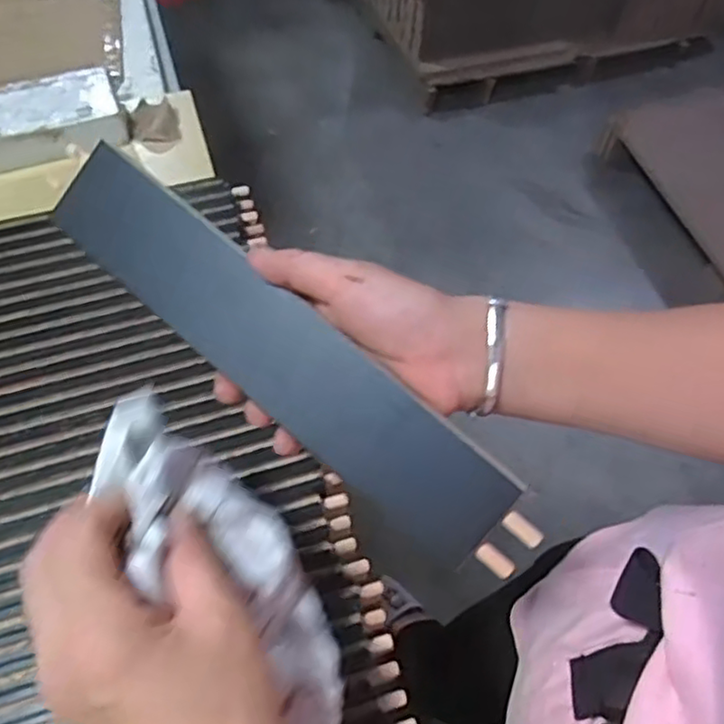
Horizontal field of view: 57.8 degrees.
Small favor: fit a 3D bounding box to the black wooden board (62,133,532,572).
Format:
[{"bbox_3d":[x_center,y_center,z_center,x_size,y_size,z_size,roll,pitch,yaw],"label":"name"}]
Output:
[{"bbox_3d":[-0.042,-0.005,0.328,0.294,0.010,0.055,40,98,9],"label":"black wooden board"}]

